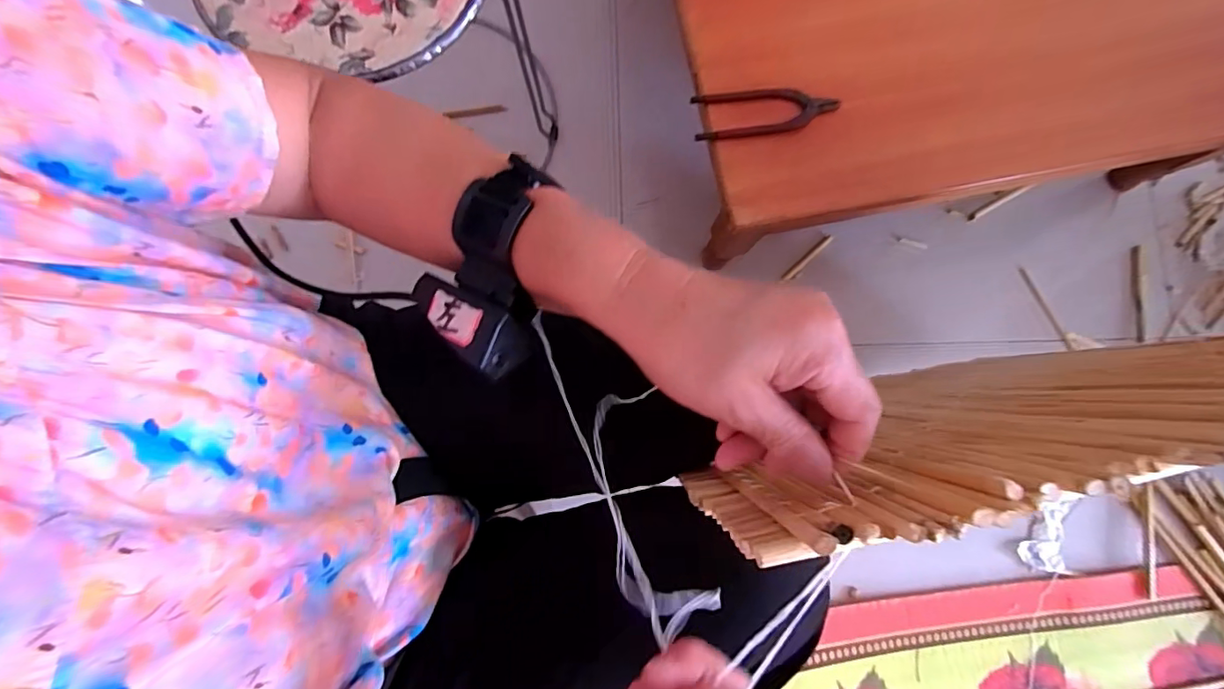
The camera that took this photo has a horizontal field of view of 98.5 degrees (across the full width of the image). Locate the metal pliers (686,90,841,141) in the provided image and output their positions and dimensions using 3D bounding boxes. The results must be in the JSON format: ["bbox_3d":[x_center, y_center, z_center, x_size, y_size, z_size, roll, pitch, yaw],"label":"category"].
[{"bbox_3d":[0.160,-0.244,0.550,0.154,0.009,0.049,-9,82,-2],"label":"metal pliers"}]

